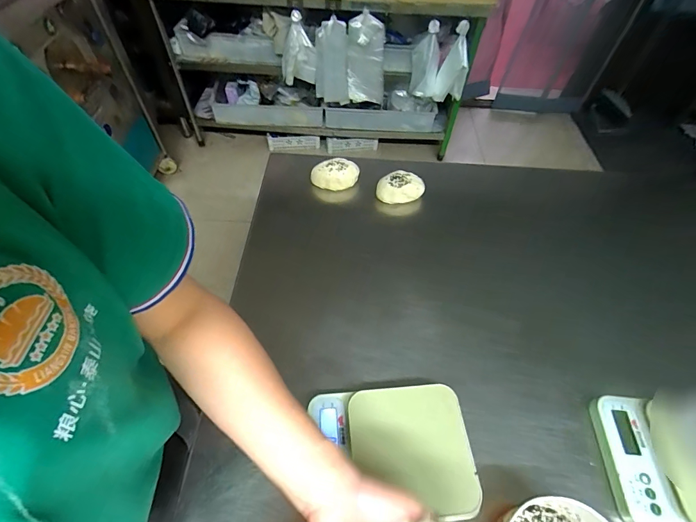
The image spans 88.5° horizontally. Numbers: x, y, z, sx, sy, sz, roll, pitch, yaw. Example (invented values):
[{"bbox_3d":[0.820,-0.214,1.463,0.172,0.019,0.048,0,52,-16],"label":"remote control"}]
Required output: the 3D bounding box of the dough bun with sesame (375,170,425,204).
[{"bbox_3d":[0.101,-0.141,0.682,0.090,0.044,0.042,-6,55,-6],"label":"dough bun with sesame"}]

